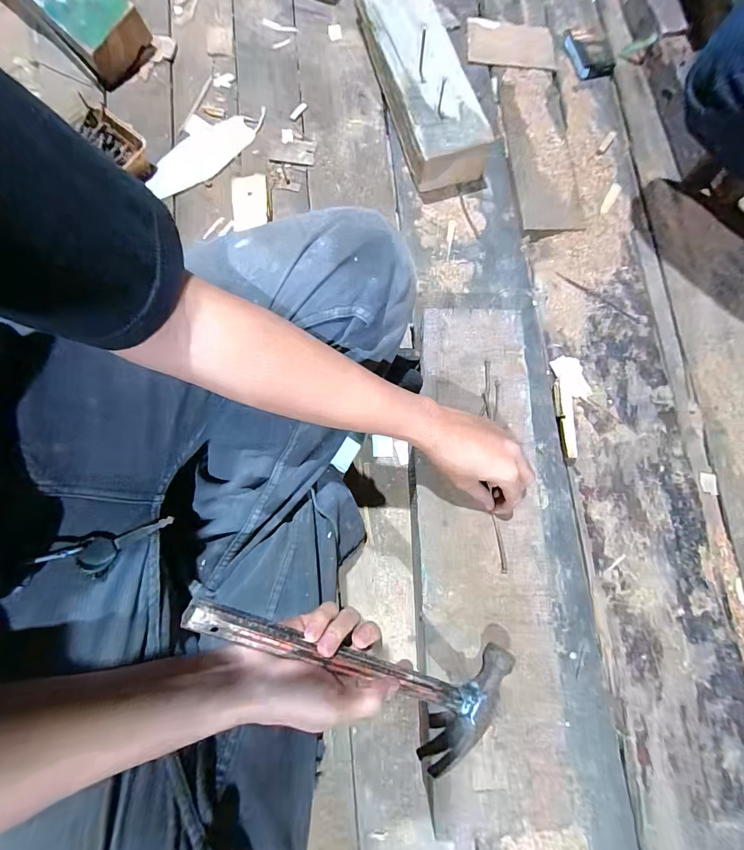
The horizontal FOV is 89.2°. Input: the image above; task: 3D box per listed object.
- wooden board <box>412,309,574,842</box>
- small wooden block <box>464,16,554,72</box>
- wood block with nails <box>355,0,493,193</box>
[{"bbox_3d":[0.124,0.132,0.432,0.148,0.014,0.557,-1,80,-1],"label":"wooden board"},{"bbox_3d":[0.243,-0.667,0.661,0.154,0.018,0.083,10,79,2],"label":"small wooden block"},{"bbox_3d":[0.072,-0.576,0.610,0.120,0.085,0.391,-15,79,-3],"label":"wood block with nails"}]

